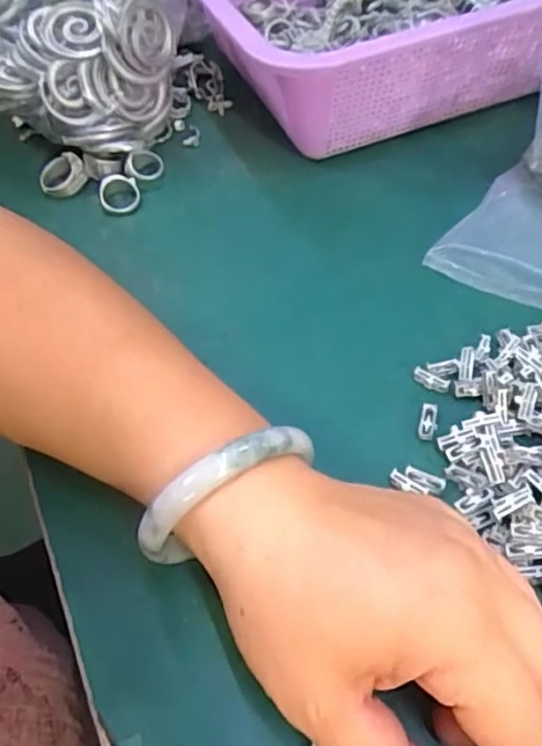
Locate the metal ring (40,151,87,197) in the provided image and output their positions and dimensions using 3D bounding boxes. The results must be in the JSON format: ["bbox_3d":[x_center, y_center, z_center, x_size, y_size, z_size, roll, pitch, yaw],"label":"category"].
[{"bbox_3d":[-0.125,-0.118,0.386,0.027,0.014,0.026,-1,87,20],"label":"metal ring"}]

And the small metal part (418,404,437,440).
[{"bbox_3d":[0.068,0.020,0.276,0.007,0.004,0.017,12,56,14],"label":"small metal part"}]

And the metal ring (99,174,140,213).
[{"bbox_3d":[-0.089,-0.104,0.374,0.022,0.005,0.025,-10,78,-8],"label":"metal ring"}]

